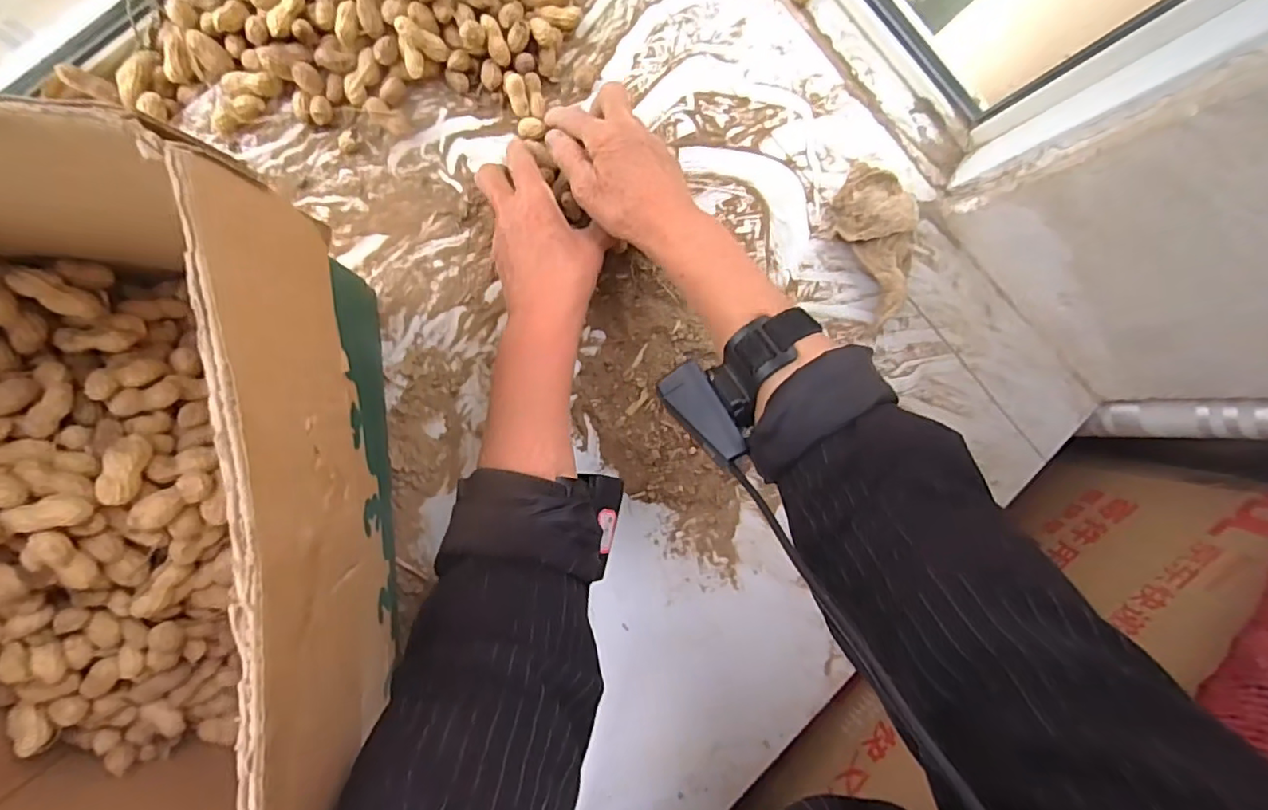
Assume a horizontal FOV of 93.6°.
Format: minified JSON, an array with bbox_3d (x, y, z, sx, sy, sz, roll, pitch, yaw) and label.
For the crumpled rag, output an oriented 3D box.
[{"bbox_3d":[0.207,-0.130,0.505,0.075,0.036,0.124,7,91,-9],"label":"crumpled rag"}]

